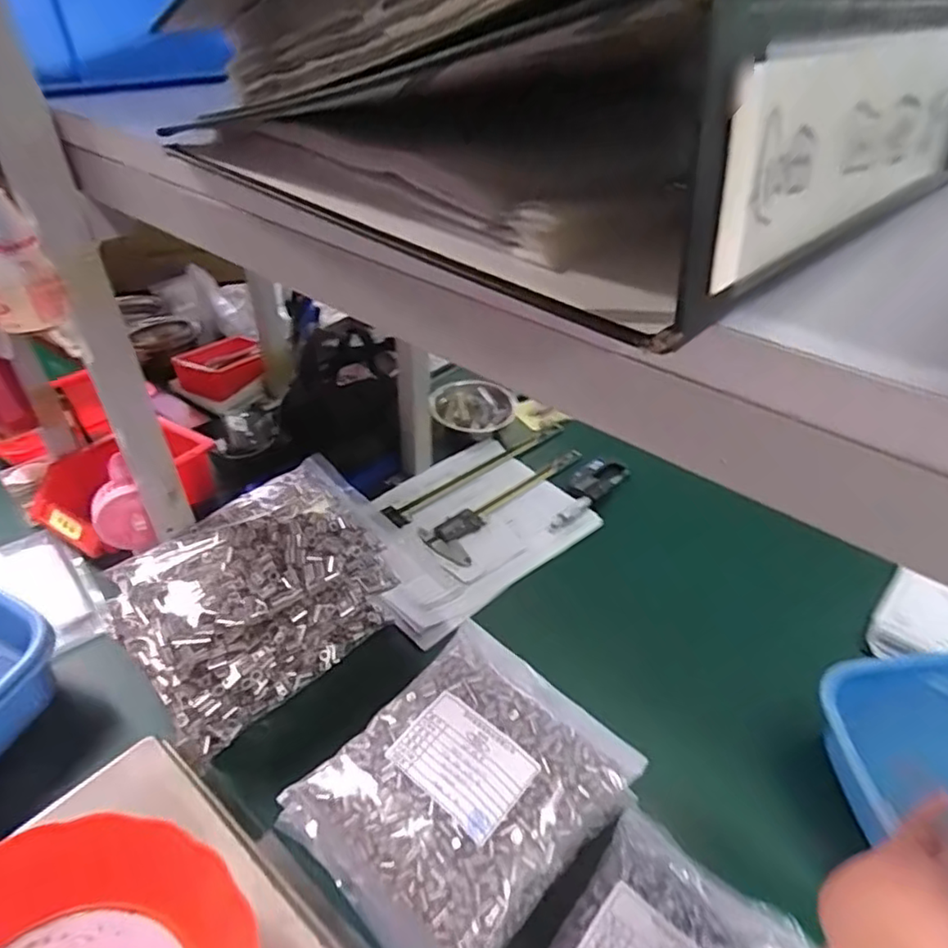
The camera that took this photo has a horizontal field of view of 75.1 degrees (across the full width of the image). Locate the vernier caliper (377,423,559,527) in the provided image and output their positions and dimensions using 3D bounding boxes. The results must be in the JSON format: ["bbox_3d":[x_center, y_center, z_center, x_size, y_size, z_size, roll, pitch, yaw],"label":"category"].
[{"bbox_3d":[0.012,-0.005,0.843,0.309,0.006,0.033,-29,48,-33],"label":"vernier caliper"}]

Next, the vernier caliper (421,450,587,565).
[{"bbox_3d":[0.058,0.034,0.795,0.273,0.009,0.069,-29,48,-33],"label":"vernier caliper"}]

